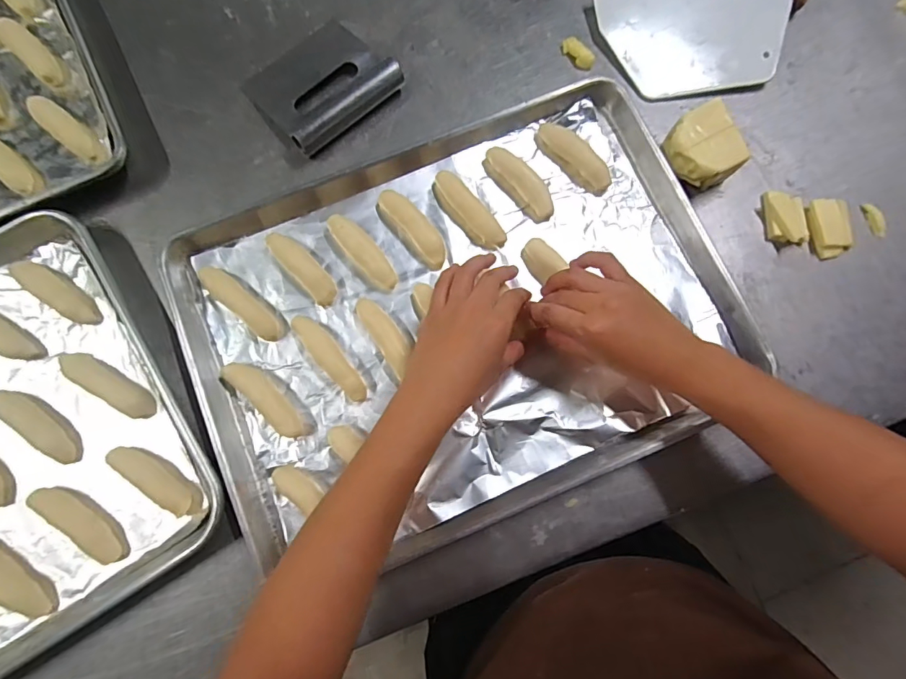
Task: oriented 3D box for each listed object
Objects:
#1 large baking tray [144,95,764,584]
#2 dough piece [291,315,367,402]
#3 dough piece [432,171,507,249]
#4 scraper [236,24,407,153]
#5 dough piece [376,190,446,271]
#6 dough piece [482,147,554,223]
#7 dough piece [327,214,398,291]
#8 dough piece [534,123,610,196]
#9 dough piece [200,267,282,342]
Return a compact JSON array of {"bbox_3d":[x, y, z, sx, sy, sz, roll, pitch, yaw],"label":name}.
[{"bbox_3d":[0.007,-0.023,0.407,0.447,0.029,0.339,-22,81,-5],"label":"large baking tray"},{"bbox_3d":[-0.107,0.015,0.402,0.020,0.017,0.093,-39,82,-7],"label":"dough piece"},{"bbox_3d":[0.014,-0.121,0.429,0.024,0.014,0.089,-40,83,-8],"label":"dough piece"},{"bbox_3d":[-0.131,-0.257,0.451,0.123,0.028,0.117,-41,83,-8],"label":"scraper"},{"bbox_3d":[-0.038,-0.102,0.425,0.029,0.017,0.084,-41,83,-8],"label":"dough piece"},{"bbox_3d":[0.065,-0.149,0.434,0.026,0.015,0.084,-42,83,-8],"label":"dough piece"},{"bbox_3d":[-0.082,-0.079,0.421,0.026,0.018,0.083,-39,83,-7],"label":"dough piece"},{"bbox_3d":[0.116,-0.174,0.439,0.085,0.015,0.027,44,82,7],"label":"dough piece"},{"bbox_3d":[-0.188,-0.034,0.406,0.088,0.016,0.022,41,81,6],"label":"dough piece"}]

